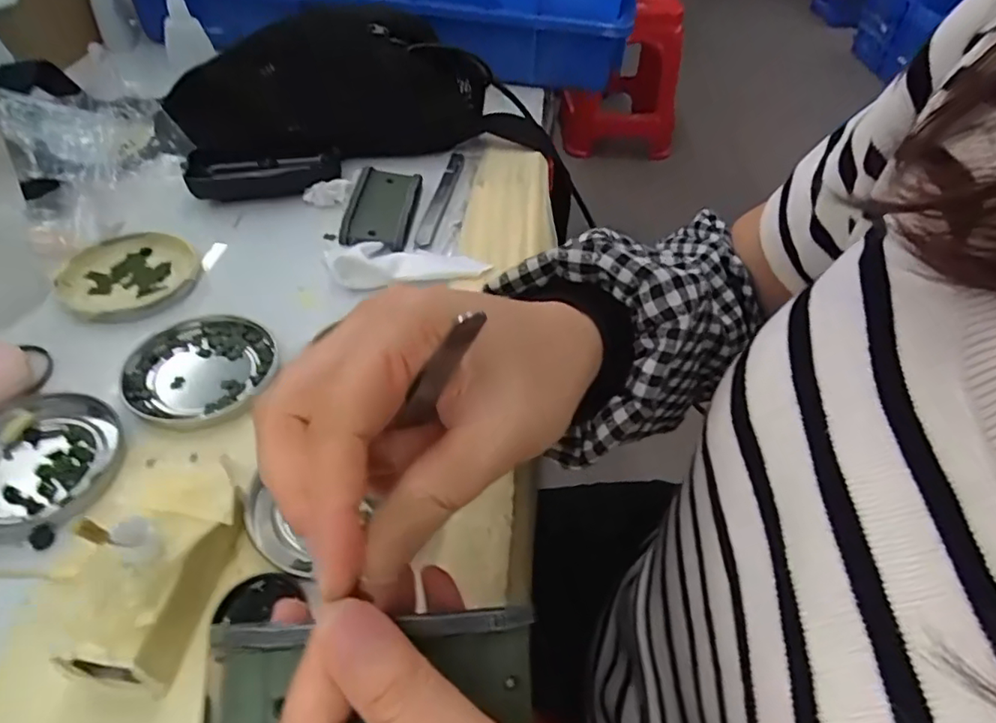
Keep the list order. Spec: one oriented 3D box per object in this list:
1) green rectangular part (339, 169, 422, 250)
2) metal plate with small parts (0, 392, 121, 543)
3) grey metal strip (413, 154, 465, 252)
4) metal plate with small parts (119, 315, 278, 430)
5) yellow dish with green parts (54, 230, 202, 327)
[{"bbox_3d":[-0.084,-0.113,0.432,0.045,0.018,0.086,4,46,0],"label":"green rectangular part"},{"bbox_3d":[-0.224,0.048,0.280,0.075,0.007,0.076,2,46,-2],"label":"metal plate with small parts"},{"bbox_3d":[-0.044,-0.129,0.459,0.014,0.006,0.131,9,46,5],"label":"grey metal strip"},{"bbox_3d":[-0.164,0.006,0.325,0.074,0.009,0.077,2,46,-2],"label":"metal plate with small parts"},{"bbox_3d":[-0.234,-0.056,0.371,0.075,0.011,0.071,2,46,-2],"label":"yellow dish with green parts"}]

